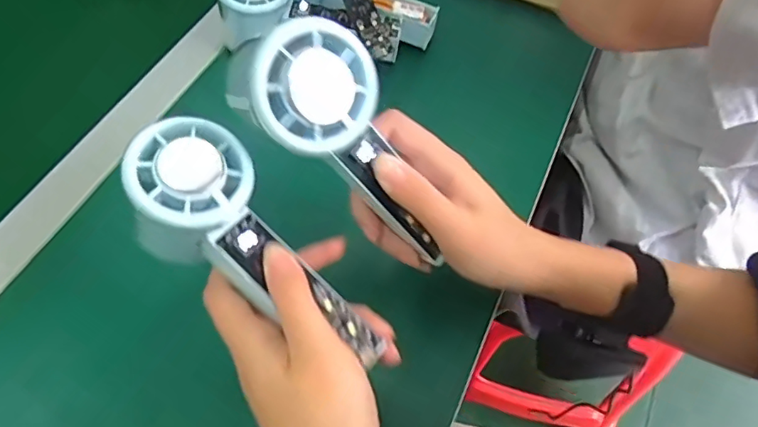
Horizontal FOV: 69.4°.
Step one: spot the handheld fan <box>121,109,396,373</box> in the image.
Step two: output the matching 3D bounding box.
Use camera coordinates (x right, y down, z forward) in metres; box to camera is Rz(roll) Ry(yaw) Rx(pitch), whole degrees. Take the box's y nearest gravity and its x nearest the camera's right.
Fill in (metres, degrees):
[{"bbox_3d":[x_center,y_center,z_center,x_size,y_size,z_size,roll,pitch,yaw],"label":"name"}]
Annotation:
[{"bbox_3d":[-0.062,0.017,0.273,0.149,0.040,0.058,46,64,-8],"label":"handheld fan"}]

